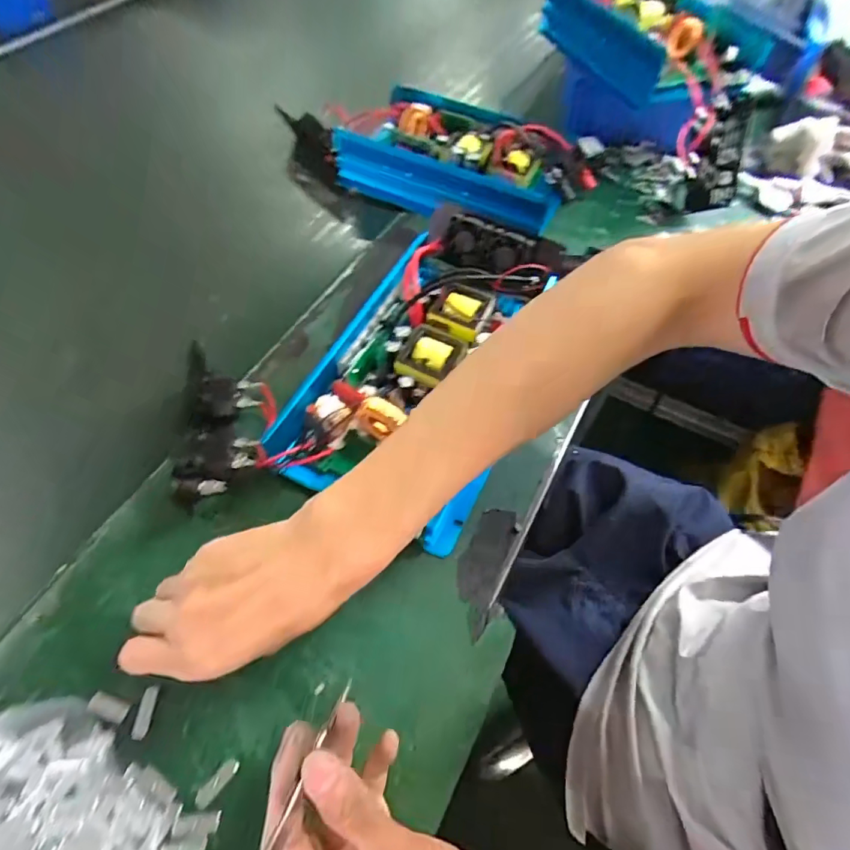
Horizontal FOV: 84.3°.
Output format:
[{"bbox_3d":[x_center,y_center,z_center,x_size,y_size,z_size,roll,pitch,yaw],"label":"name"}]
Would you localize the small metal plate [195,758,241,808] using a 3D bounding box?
[{"bbox_3d":[-0.125,0.215,0.283,0.009,0.005,0.027,36,65,20],"label":"small metal plate"}]

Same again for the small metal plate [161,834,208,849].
[{"bbox_3d":[-0.135,0.237,0.262,0.025,0.004,0.010,-8,59,-6],"label":"small metal plate"}]

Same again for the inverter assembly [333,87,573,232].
[{"bbox_3d":[0.033,-0.318,0.558,0.267,0.064,0.137,18,60,10],"label":"inverter assembly"}]

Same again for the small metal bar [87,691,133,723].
[{"bbox_3d":[-0.200,0.178,0.296,0.024,0.004,0.012,18,60,10],"label":"small metal bar"}]

